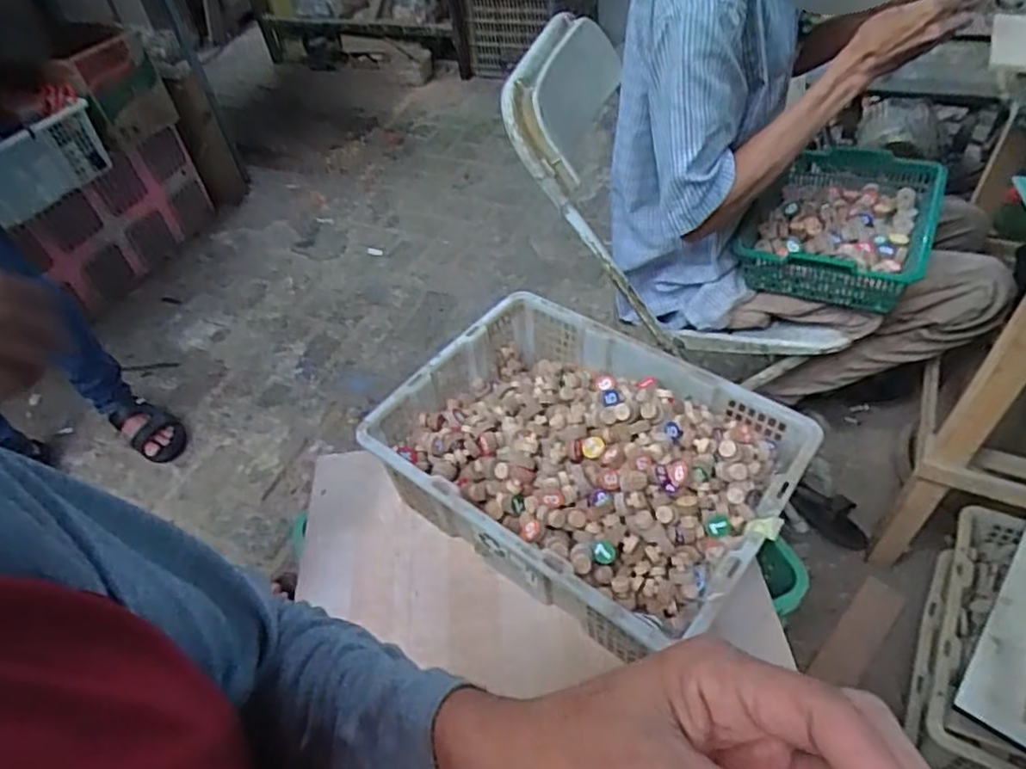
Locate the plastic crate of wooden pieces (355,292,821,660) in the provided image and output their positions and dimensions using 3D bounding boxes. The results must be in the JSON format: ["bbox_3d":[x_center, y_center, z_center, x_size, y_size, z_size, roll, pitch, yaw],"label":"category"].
[{"bbox_3d":[0.088,0.079,0.831,0.473,0.134,0.346,28,57,27],"label":"plastic crate of wooden pieces"}]

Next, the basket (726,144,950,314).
[{"bbox_3d":[0.478,-0.236,0.955,0.229,0.079,0.305,21,54,22],"label":"basket"}]

